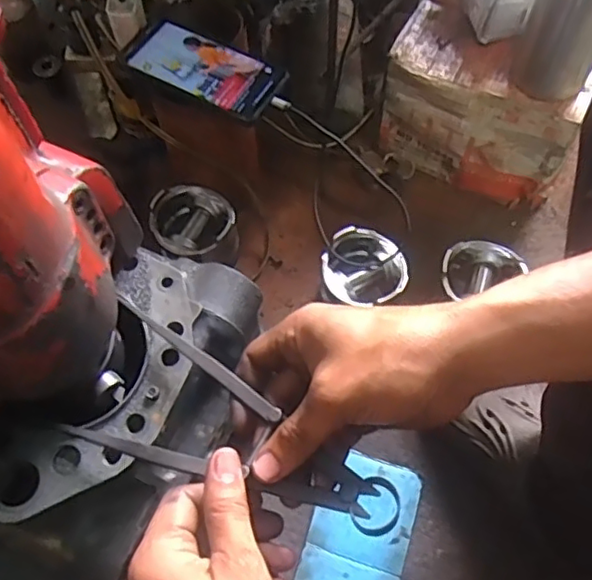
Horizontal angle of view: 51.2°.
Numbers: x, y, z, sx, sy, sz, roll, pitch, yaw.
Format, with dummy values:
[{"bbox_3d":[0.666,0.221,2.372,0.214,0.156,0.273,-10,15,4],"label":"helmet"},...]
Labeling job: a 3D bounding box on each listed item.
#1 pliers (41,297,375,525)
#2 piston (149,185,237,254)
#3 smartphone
[{"bbox_3d":[-0.046,0.077,0.344,0.189,0.016,0.082,24,67,22],"label":"pliers"},{"bbox_3d":[-0.121,-0.072,0.734,0.090,0.079,0.083,0,64,1],"label":"piston"},{"bbox_3d":[-0.094,-0.226,0.626,0.166,0.009,0.072,29,68,14],"label":"smartphone"}]

